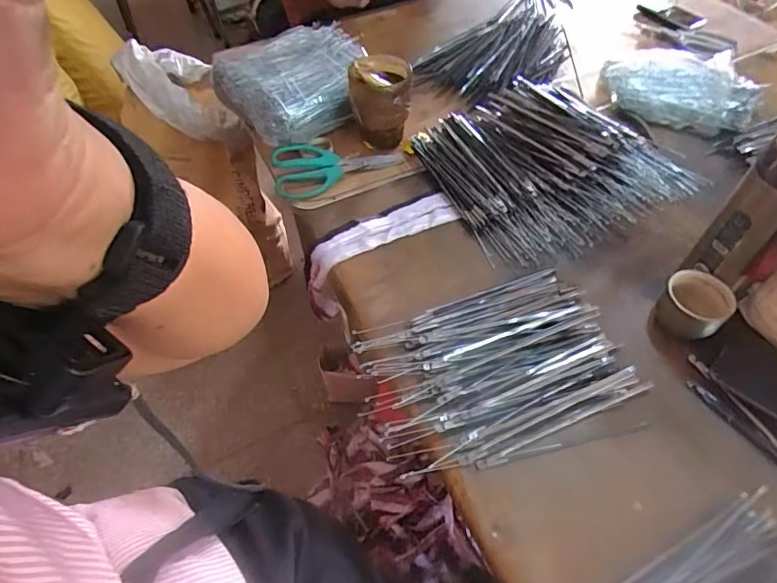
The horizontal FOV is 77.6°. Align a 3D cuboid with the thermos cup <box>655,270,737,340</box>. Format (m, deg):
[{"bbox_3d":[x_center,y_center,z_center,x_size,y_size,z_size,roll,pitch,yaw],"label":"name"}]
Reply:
[{"bbox_3d":[0.317,0.015,0.505,0.062,0.043,0.063,-38,61,-23],"label":"thermos cup"}]

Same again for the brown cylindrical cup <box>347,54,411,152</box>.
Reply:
[{"bbox_3d":[-0.010,-0.266,0.681,0.079,0.107,0.074,-1,54,1],"label":"brown cylindrical cup"}]

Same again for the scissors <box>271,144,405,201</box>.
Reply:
[{"bbox_3d":[-0.073,-0.185,0.677,0.181,0.026,0.084,-22,56,-13],"label":"scissors"}]

